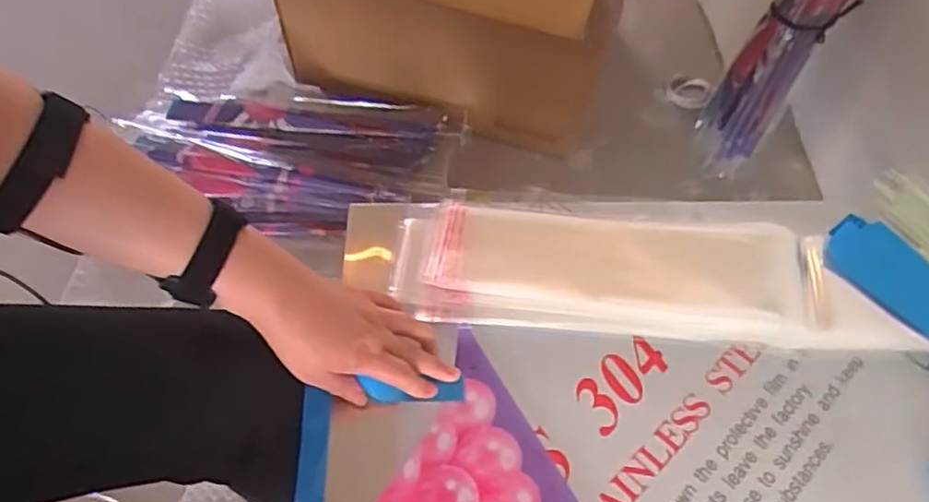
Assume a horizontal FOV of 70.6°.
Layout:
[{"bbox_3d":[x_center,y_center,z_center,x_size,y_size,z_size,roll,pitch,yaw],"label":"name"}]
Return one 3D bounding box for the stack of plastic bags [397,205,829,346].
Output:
[{"bbox_3d":[0.129,0.011,0.597,0.375,0.026,0.129,-1,57,9],"label":"stack of plastic bags"}]

